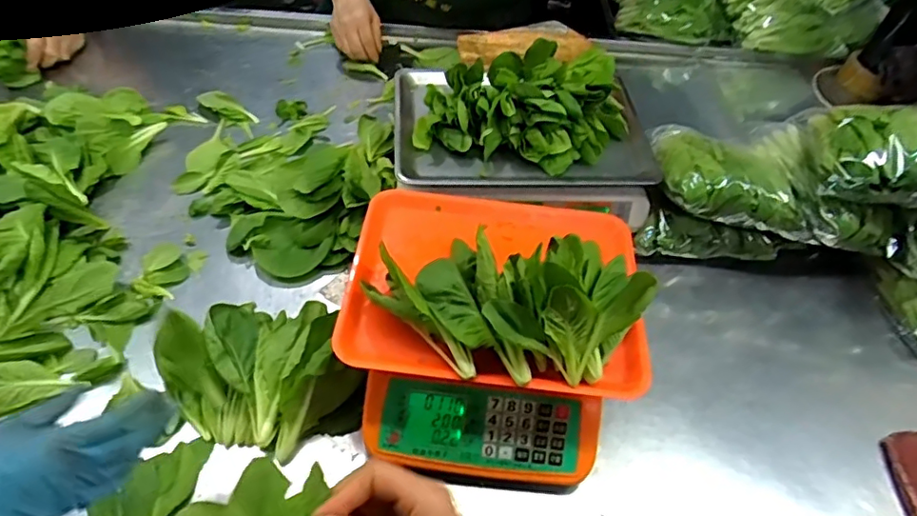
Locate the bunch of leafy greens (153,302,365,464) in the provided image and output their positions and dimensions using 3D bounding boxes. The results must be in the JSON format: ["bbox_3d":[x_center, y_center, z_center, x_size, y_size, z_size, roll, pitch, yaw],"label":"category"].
[{"bbox_3d":[-0.199,0.105,0.575,0.164,0.097,0.147,-34,61,-28],"label":"bunch of leafy greens"}]

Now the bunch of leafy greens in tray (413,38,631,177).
[{"bbox_3d":[0.090,-0.198,0.731,0.280,0.094,0.138,-4,51,-8],"label":"bunch of leafy greens in tray"}]

